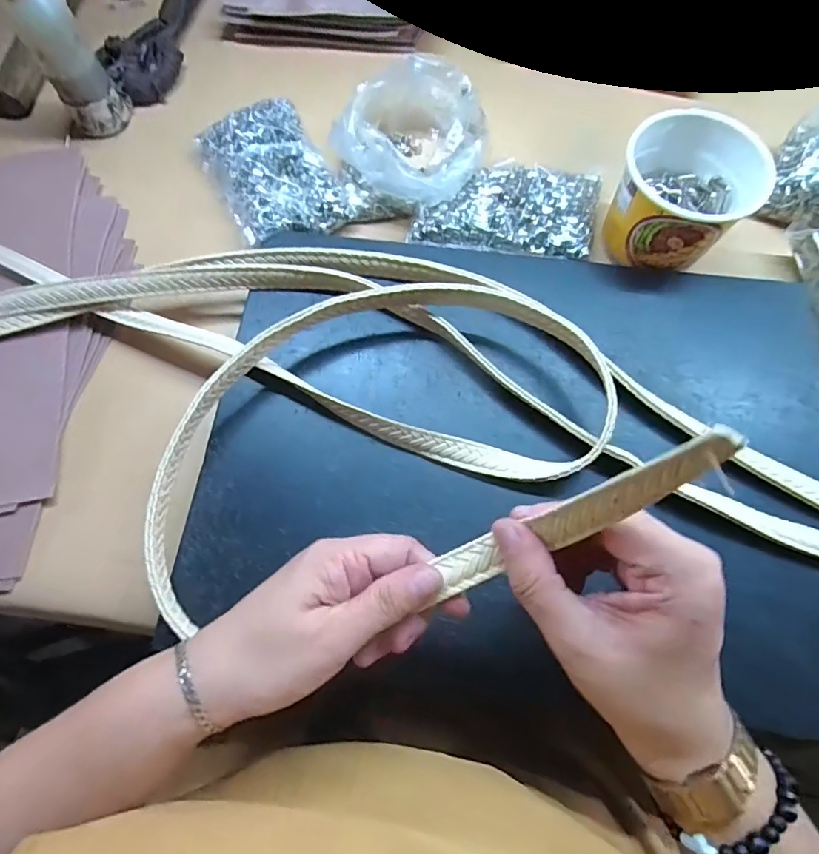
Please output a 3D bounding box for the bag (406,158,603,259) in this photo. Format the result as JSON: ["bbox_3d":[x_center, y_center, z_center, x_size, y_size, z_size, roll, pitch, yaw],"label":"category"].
[{"bbox_3d":[0.078,-0.176,0.405,0.139,0.014,0.079,11,70,5],"label":"bag"}]

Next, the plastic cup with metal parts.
[{"bbox_3d":[0.197,-0.170,0.368,0.090,0.065,0.093,0,70,0],"label":"plastic cup with metal parts"}]

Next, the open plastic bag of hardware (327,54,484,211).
[{"bbox_3d":[0.011,-0.236,0.411,0.120,0.043,0.118,-30,72,-10],"label":"open plastic bag of hardware"}]

